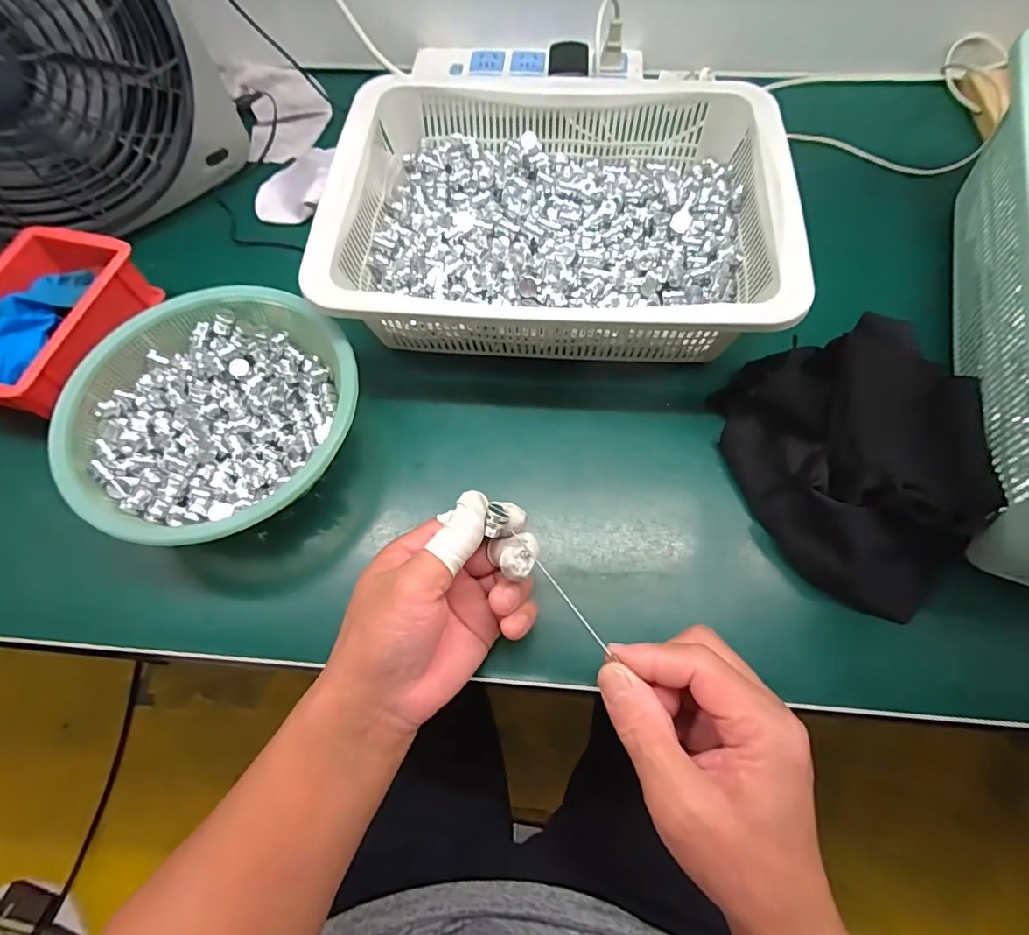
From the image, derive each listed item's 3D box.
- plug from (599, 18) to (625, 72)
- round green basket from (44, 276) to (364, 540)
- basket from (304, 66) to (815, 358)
[{"bbox_3d":[0.096,-0.407,0.492,0.022,0.039,0.020,10,66,6],"label":"plug"},{"bbox_3d":[-0.196,-0.035,0.355,0.180,0.058,0.190,-22,67,-8],"label":"round green basket"},{"bbox_3d":[0.033,-0.203,0.407,0.319,0.086,0.266,5,66,4],"label":"basket"}]

